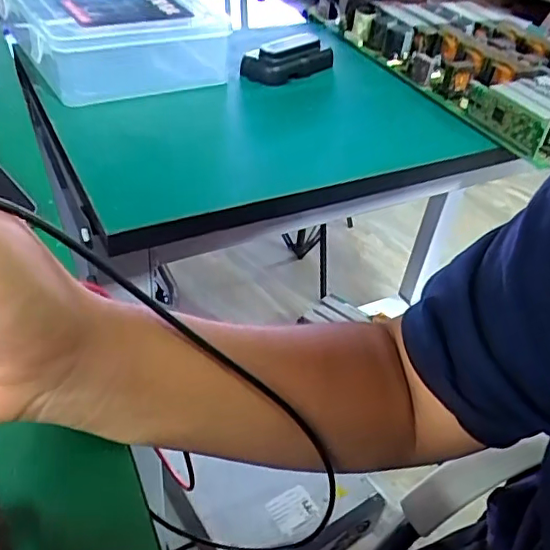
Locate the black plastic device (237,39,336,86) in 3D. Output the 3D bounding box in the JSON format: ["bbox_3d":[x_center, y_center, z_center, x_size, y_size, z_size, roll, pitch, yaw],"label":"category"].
[{"bbox_3d":[0.020,-0.218,0.581,0.103,0.026,0.037,-19,47,-28],"label":"black plastic device"}]

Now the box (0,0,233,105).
[{"bbox_3d":[-0.171,-0.261,0.574,0.182,0.062,0.229,-20,48,-29],"label":"box"}]

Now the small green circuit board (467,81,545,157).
[{"bbox_3d":[0.204,-0.143,0.511,0.012,0.034,0.096,-11,42,-24],"label":"small green circuit board"}]

